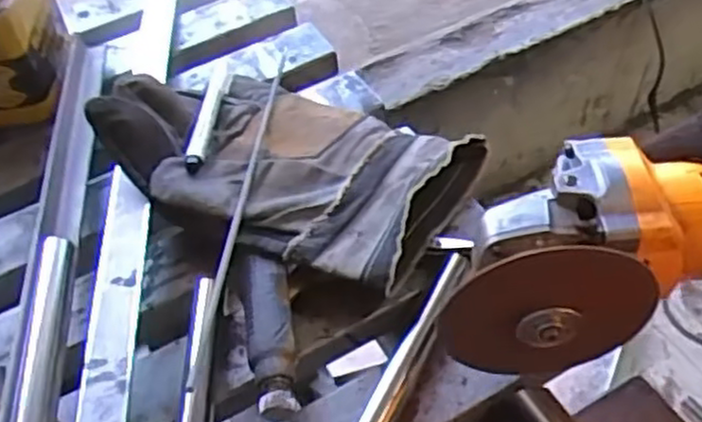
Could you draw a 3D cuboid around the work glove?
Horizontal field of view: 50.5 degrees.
[{"bbox_3d":[-0.042,-0.040,0.478,0.226,0.059,0.158,26,57,25],"label":"work glove"}]

